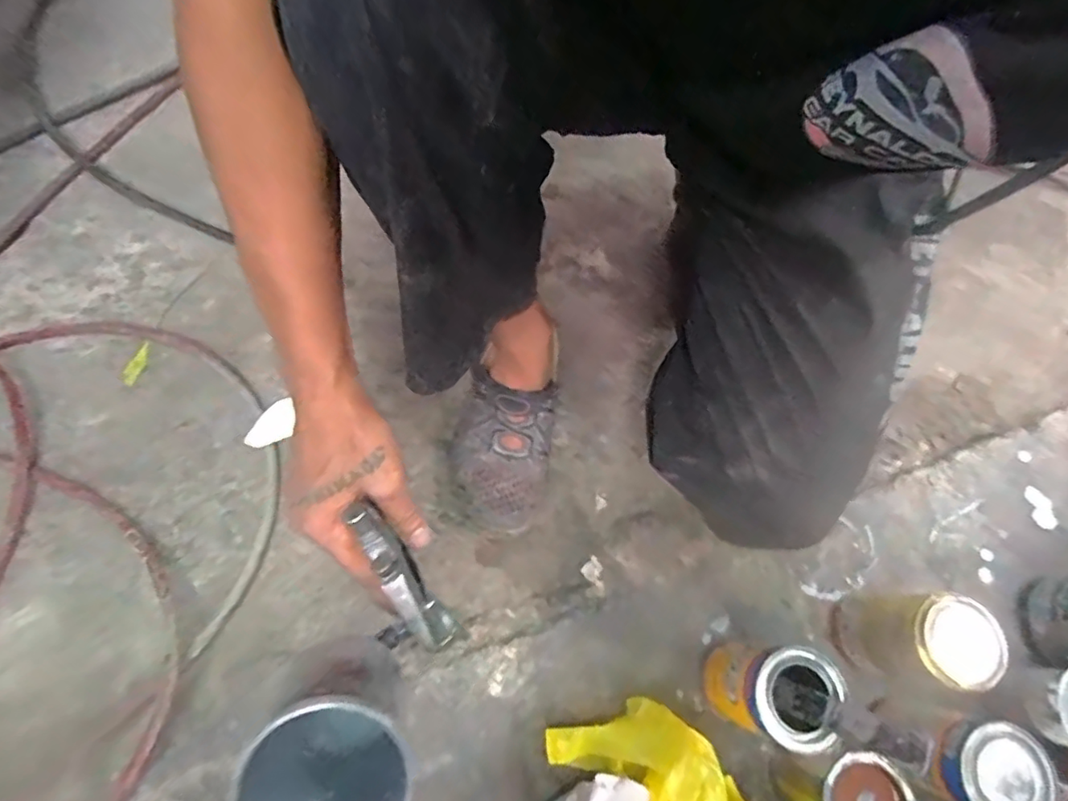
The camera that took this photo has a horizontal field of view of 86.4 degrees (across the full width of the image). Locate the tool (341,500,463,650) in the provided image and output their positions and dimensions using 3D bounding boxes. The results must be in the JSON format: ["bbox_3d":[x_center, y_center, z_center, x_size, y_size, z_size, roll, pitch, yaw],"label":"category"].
[{"bbox_3d":[-0.083,0.111,0.356,0.023,0.026,0.101,-32,98,-13],"label":"tool"}]

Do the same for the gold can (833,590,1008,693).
[{"bbox_3d":[0.348,0.220,0.522,0.082,0.140,0.079,1,66,-2],"label":"gold can"}]

